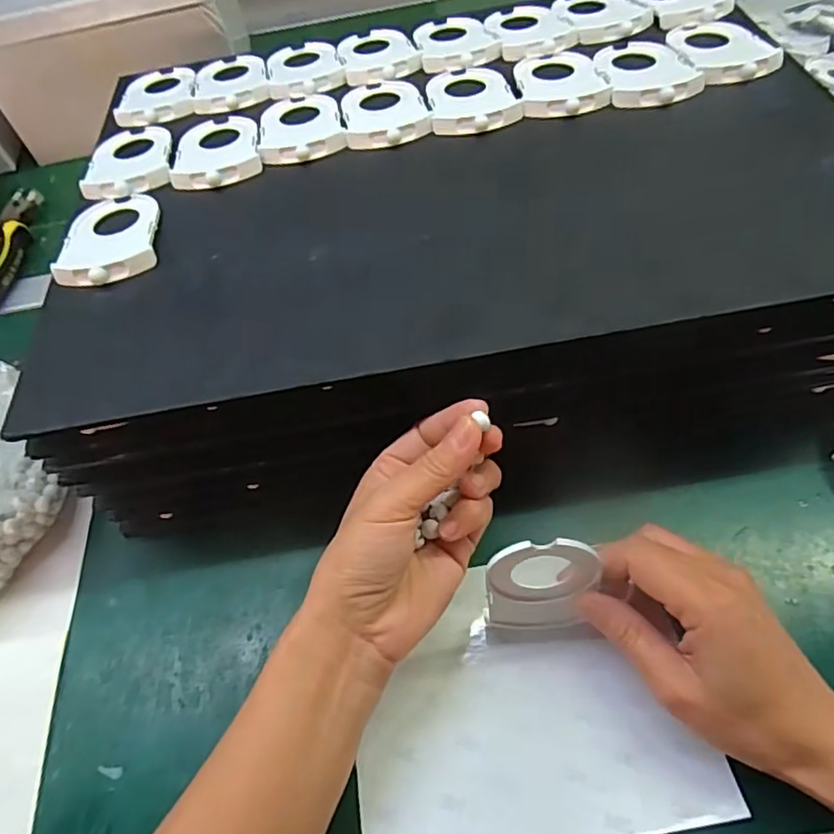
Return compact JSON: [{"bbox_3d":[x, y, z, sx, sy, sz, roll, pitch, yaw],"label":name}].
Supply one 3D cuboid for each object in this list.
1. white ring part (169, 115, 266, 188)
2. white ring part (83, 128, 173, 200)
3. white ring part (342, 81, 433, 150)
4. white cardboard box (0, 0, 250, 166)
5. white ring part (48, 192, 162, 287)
[{"bbox_3d":[-0.135,-0.184,0.409,0.057,0.010,0.083,-10,56,-2],"label":"white ring part"},{"bbox_3d":[-0.198,-0.178,0.412,0.058,0.007,0.078,-15,56,-5],"label":"white ring part"},{"bbox_3d":[-0.025,-0.213,0.413,0.055,0.009,0.084,-13,56,-4],"label":"white ring part"},{"bbox_3d":[-0.316,-0.410,0.647,0.237,0.122,0.196,-10,56,-2],"label":"white cardboard box"},{"bbox_3d":[-0.187,-0.111,0.365,0.056,0.007,0.081,-10,56,-2],"label":"white ring part"}]

